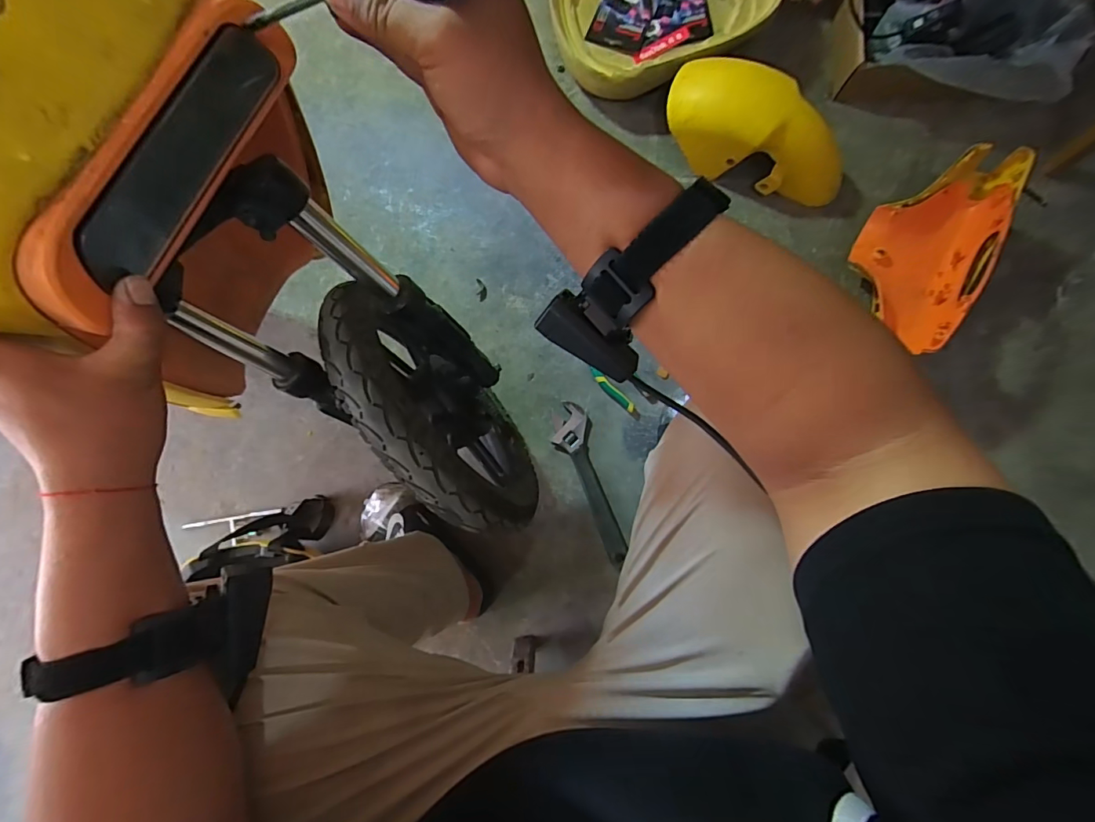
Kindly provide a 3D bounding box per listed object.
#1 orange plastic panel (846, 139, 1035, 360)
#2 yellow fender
[{"bbox_3d":[0.609,-0.270,0.738,0.178,0.117,0.337,42,88,6],"label":"orange plastic panel"},{"bbox_3d":[0.362,-0.462,0.795,0.346,0.154,0.107,23,86,-11],"label":"yellow fender"}]

